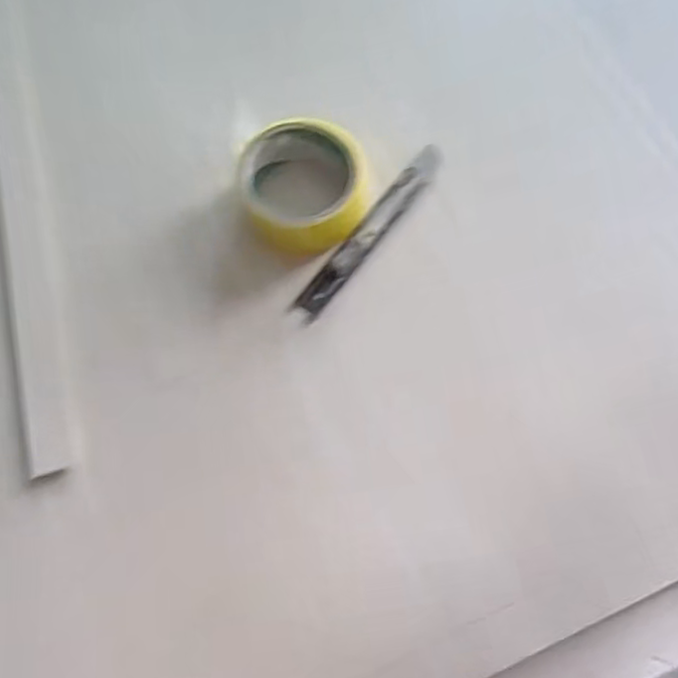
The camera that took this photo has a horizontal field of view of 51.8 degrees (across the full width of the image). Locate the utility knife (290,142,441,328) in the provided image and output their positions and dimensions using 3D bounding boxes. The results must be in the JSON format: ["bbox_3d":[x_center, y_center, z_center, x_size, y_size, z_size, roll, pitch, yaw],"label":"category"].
[{"bbox_3d":[0.025,-0.081,0.504,0.020,0.006,0.164,35,75,12],"label":"utility knife"}]

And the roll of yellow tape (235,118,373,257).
[{"bbox_3d":[-0.024,-0.107,0.494,0.088,0.043,0.086,0,71,1],"label":"roll of yellow tape"}]

